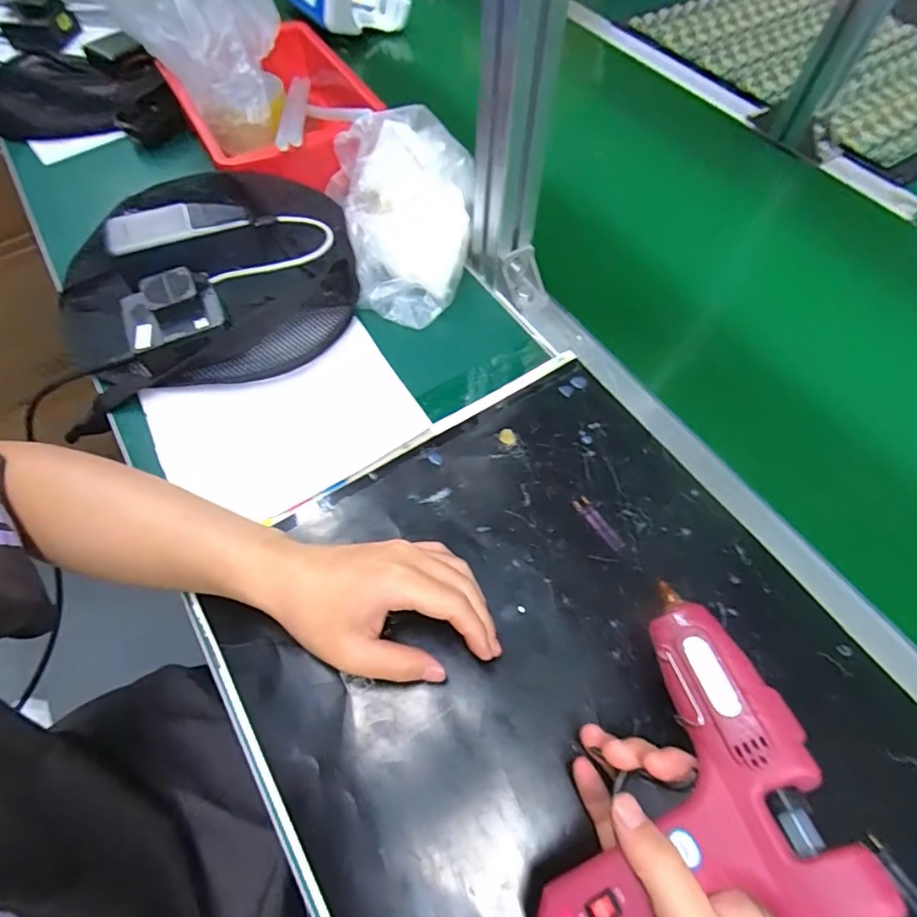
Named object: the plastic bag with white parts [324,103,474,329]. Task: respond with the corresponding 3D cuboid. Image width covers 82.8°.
[{"bbox_3d":[-0.048,-0.227,0.488,0.135,0.097,0.180,-10,61,-4],"label":"plastic bag with white parts"}]

